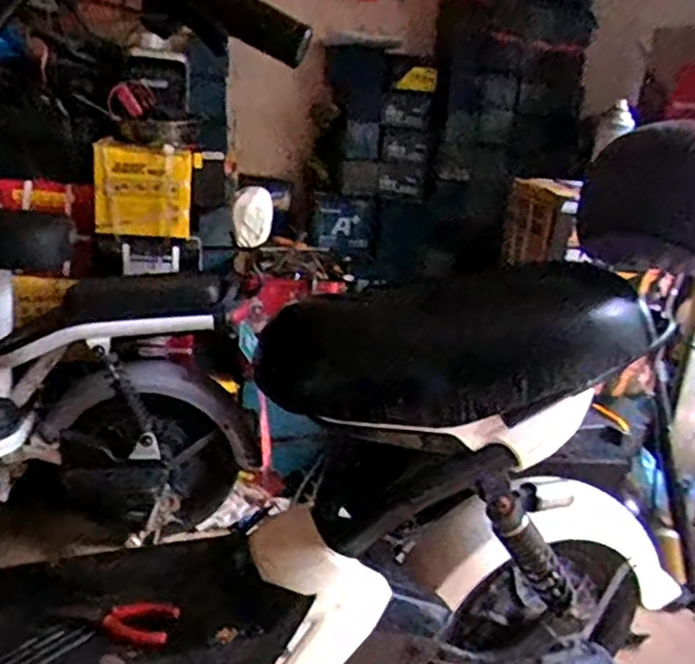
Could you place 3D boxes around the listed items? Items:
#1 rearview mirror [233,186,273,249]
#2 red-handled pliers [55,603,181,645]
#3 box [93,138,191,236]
[{"bbox_3d":[-0.167,-0.208,1.238,0.085,0.105,0.022,-19,24,-41],"label":"rearview mirror"},{"bbox_3d":[-0.263,0.324,0.768,0.134,0.027,0.050,5,18,-1],"label":"red-handled pliers"},{"bbox_3d":[-0.427,-0.296,1.432,0.190,0.178,0.074,3,18,-9],"label":"box"}]

